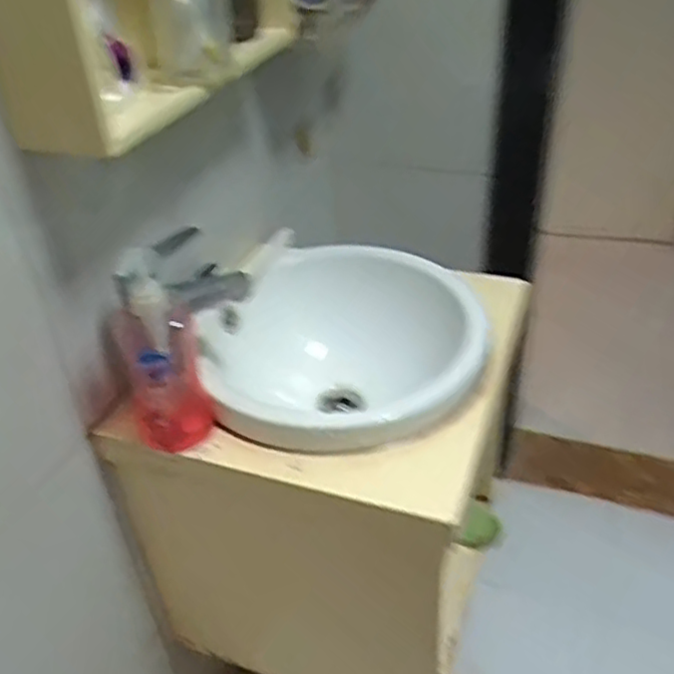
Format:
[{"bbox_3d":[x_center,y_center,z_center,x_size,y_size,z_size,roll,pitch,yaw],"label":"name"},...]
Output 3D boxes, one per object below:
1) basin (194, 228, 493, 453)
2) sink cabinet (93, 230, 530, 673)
[{"bbox_3d":[-0.007,0.041,0.935,0.359,0.162,0.360,-2,36,2],"label":"basin"},{"bbox_3d":[0.014,0.171,1.047,0.411,0.491,0.486,12,39,20],"label":"sink cabinet"}]

